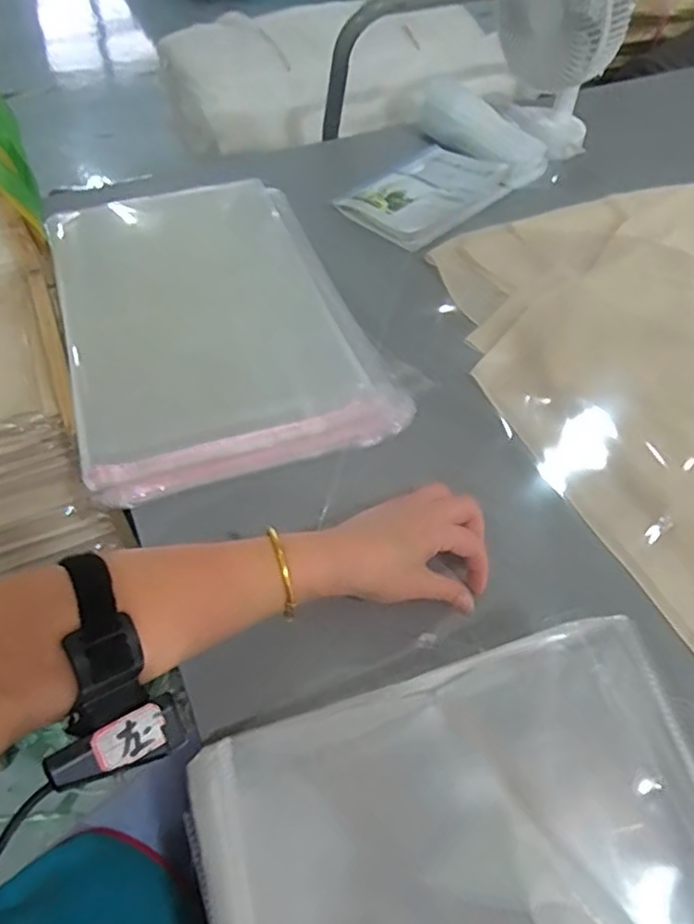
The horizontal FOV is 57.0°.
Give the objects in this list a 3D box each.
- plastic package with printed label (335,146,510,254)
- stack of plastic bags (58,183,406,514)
[{"bbox_3d":[0.104,-0.357,0.849,0.216,0.019,0.155,-36,60,-25],"label":"plastic package with printed label"},{"bbox_3d":[-0.161,-0.168,0.697,0.291,0.025,0.475,-18,54,-14],"label":"stack of plastic bags"}]

